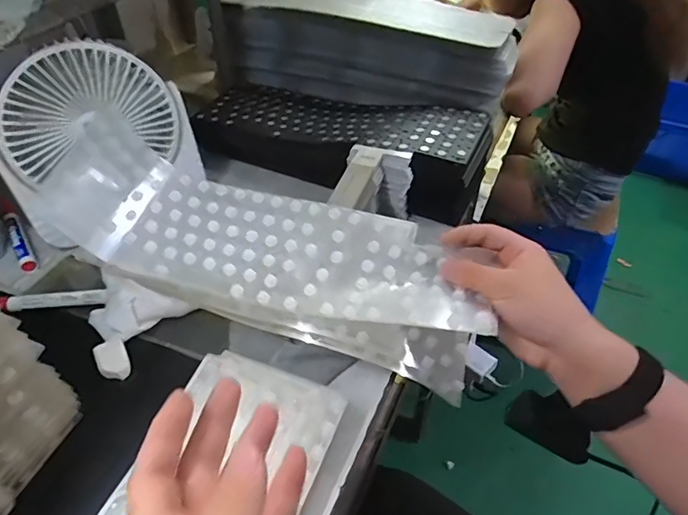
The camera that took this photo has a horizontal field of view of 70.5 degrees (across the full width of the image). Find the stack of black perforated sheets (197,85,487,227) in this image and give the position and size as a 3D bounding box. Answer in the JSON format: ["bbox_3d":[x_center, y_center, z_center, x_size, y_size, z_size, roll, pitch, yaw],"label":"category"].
[{"bbox_3d":[-0.007,-0.155,0.628,0.369,0.078,0.134,19,48,20],"label":"stack of black perforated sheets"}]

